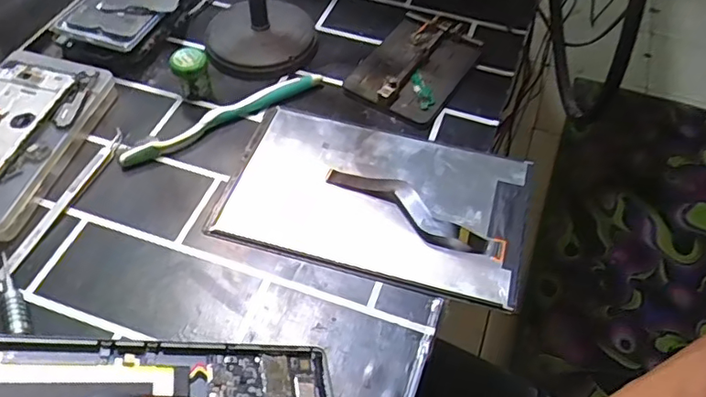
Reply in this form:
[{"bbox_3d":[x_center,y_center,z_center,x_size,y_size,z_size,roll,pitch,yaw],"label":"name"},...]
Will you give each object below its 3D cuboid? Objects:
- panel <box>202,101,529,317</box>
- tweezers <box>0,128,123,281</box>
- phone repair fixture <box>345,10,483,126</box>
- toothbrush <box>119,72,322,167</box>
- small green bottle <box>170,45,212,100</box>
[{"bbox_3d":[0.019,-0.005,0.445,0.231,0.015,0.144,13,53,8],"label":"panel"},{"bbox_3d":[-0.221,0.000,0.432,0.013,0.009,0.144,16,53,10],"label":"tweezers"},{"bbox_3d":[0.062,-0.133,0.537,0.090,0.020,0.142,27,56,18],"label":"phone repair fixture"},{"bbox_3d":[-0.110,-0.071,0.488,0.188,0.023,0.018,-27,57,-21],"label":"toothbrush"},{"bbox_3d":[-0.143,-0.111,0.496,0.029,0.041,0.023,-14,54,-12],"label":"small green bottle"}]

